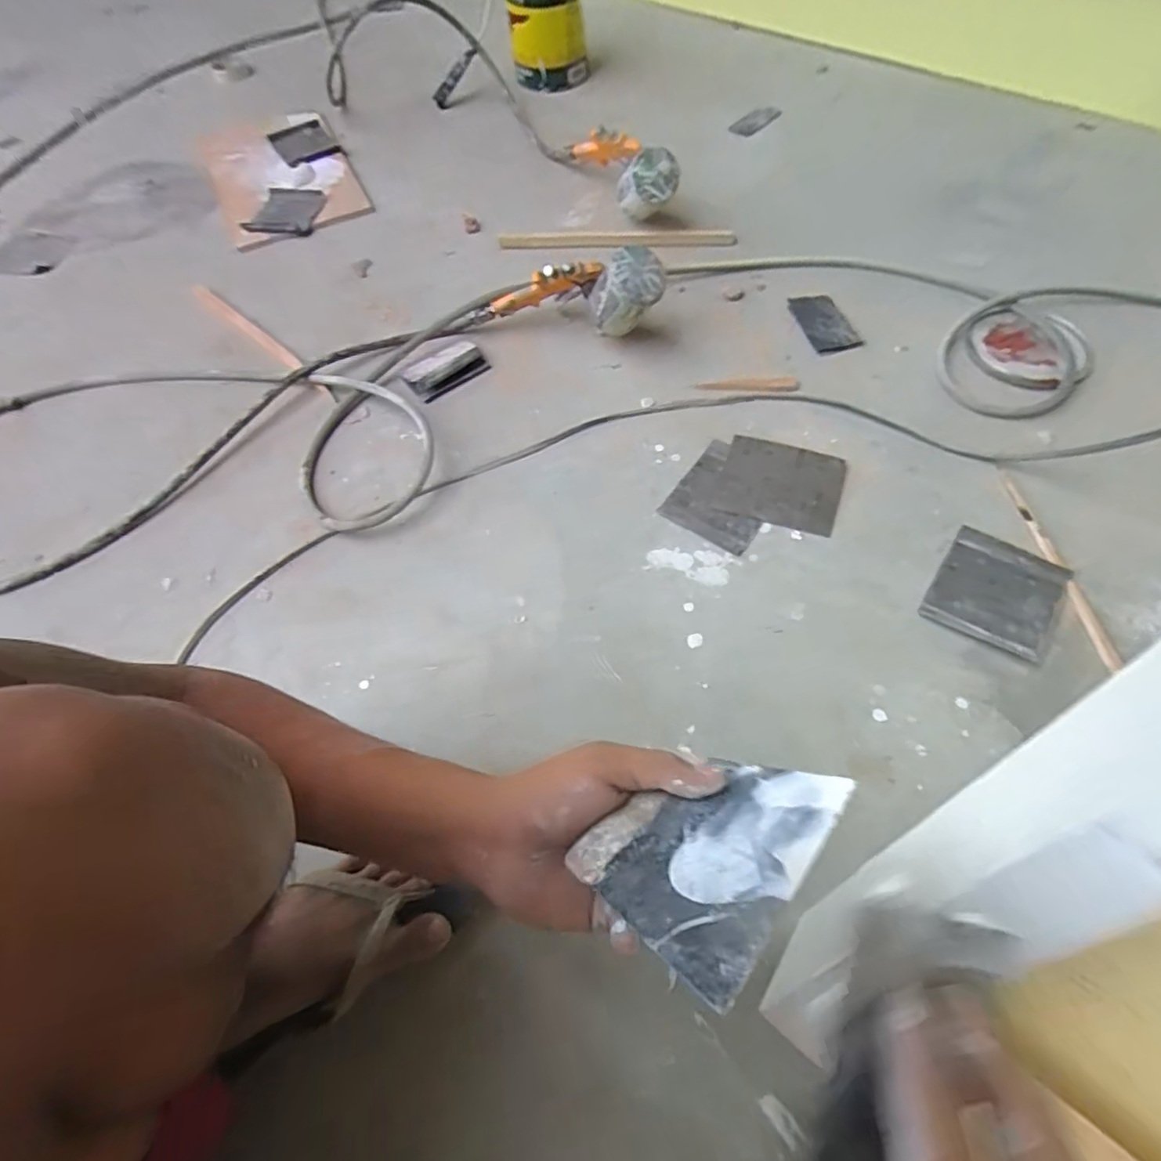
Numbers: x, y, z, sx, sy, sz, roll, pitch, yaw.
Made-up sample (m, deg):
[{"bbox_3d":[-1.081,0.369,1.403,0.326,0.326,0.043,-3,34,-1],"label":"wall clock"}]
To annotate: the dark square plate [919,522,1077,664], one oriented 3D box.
[{"bbox_3d":[0.444,0.011,0.615,0.112,0.014,0.129,29,67,18],"label":"dark square plate"}]

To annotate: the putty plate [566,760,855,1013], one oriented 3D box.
[{"bbox_3d":[0.054,0.116,0.258,0.103,0.004,0.093,-37,25,-33],"label":"putty plate"}]

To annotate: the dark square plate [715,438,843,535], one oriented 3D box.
[{"bbox_3d":[0.244,-0.118,0.702,0.138,0.012,0.111,18,64,13],"label":"dark square plate"}]

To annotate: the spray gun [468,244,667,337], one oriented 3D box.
[{"bbox_3d":[-0.017,-0.409,0.796,0.278,0.129,0.096,21,64,15],"label":"spray gun"}]

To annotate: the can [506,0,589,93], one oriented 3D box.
[{"bbox_3d":[-0.066,-1.141,1.157,0.158,0.199,0.158,-4,61,1],"label":"can"}]

